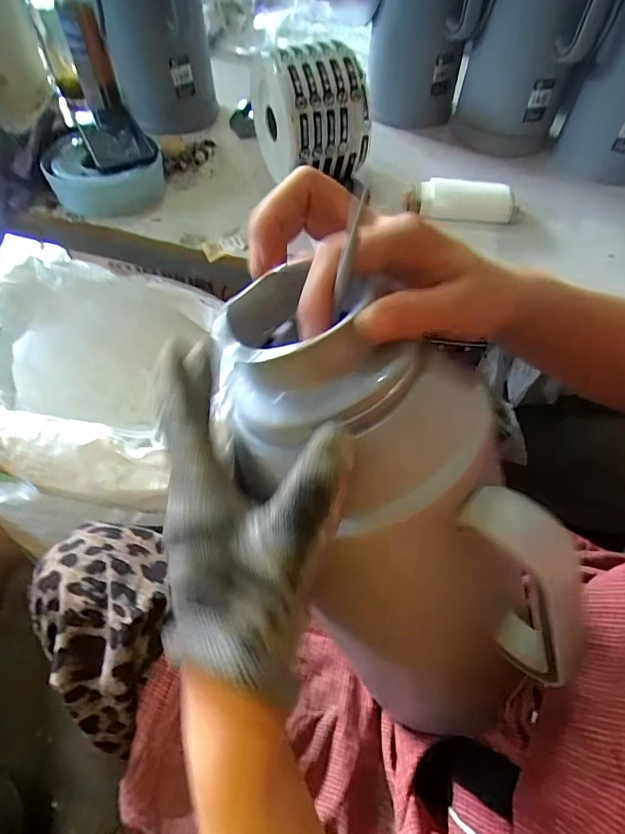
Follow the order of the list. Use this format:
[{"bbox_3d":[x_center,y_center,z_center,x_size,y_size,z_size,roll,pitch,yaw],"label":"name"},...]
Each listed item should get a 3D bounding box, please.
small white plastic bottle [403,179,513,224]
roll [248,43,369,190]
[{"bbox_3d":[0.209,-0.310,0.665,0.156,0.053,0.054,1,56,-1],"label":"small white plastic bottle"},{"bbox_3d":[-0.002,-0.428,0.665,0.133,0.149,0.134,-16,58,-12],"label":"roll"}]

